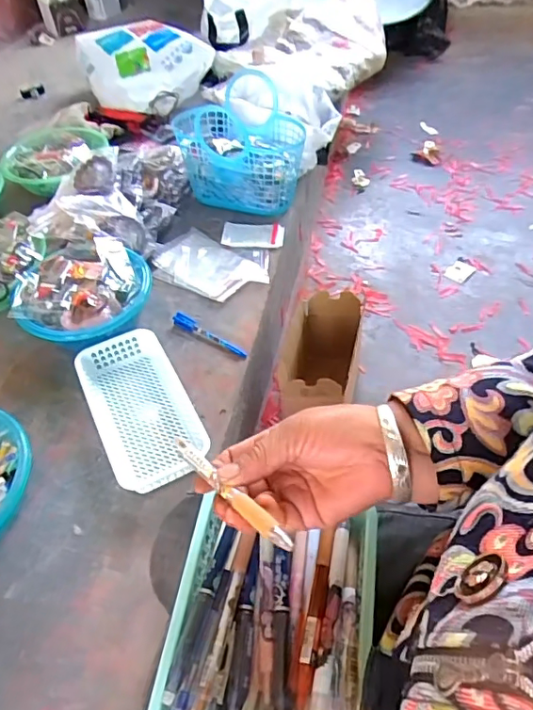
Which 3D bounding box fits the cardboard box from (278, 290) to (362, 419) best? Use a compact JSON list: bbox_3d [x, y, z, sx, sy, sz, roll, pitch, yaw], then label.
[{"bbox_3d":[0.100,0.028,0.977,0.106,0.214,0.222,9,55,12],"label":"cardboard box"}]

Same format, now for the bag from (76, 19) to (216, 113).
[{"bbox_3d":[-0.352,-0.856,1.518,0.335,0.087,0.332,-21,55,-10],"label":"bag"}]

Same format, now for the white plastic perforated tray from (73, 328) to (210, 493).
[{"bbox_3d":[-0.188,0.077,0.791,0.140,0.039,0.271,-26,56,-13],"label":"white plastic perforated tray"}]

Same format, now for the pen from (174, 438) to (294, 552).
[{"bbox_3d":[-0.024,0.081,0.319,0.011,0.007,0.124,-39,37,-21],"label":"pen"}]

